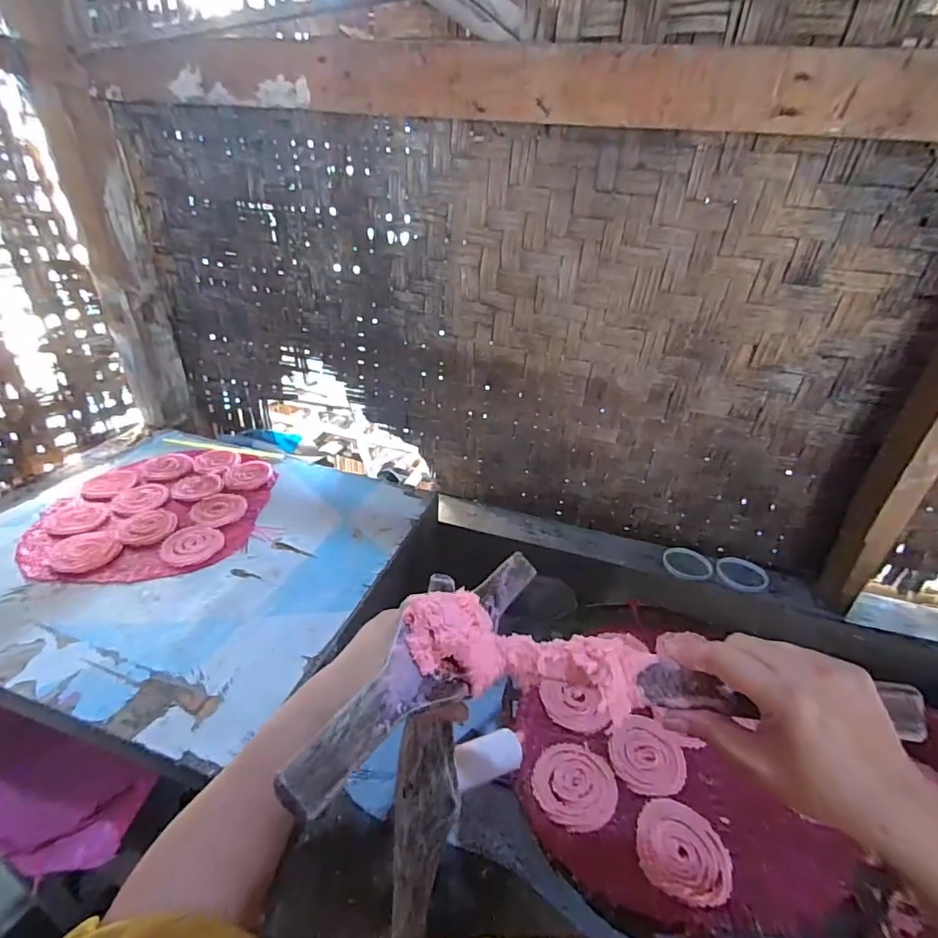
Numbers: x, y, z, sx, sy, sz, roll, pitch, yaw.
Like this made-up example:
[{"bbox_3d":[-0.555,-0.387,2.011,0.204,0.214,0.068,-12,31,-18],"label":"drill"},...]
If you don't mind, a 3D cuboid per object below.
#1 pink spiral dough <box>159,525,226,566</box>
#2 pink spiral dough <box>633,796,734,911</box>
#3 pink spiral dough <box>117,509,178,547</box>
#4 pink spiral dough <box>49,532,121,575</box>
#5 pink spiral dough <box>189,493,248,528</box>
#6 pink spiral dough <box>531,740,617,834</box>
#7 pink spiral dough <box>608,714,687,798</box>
[{"bbox_3d":[-0.401,0.109,0.716,0.079,0.006,0.080,-11,34,-23],"label":"pink spiral dough"},{"bbox_3d":[0.191,0.340,0.442,0.075,0.012,0.081,3,31,-2],"label":"pink spiral dough"},{"bbox_3d":[-0.481,0.086,0.738,0.075,0.006,0.084,-15,36,-28],"label":"pink spiral dough"},{"bbox_3d":[-0.534,0.113,0.689,0.095,0.006,0.080,27,38,32],"label":"pink spiral dough"},{"bbox_3d":[-0.400,0.065,0.789,0.079,0.007,0.088,-9,34,-21],"label":"pink spiral dough"},{"bbox_3d":[0.105,0.310,0.485,0.081,0.011,0.074,3,31,-2],"label":"pink spiral dough"},{"bbox_3d":[0.185,0.300,0.515,0.073,0.008,0.076,3,31,-2],"label":"pink spiral dough"}]

